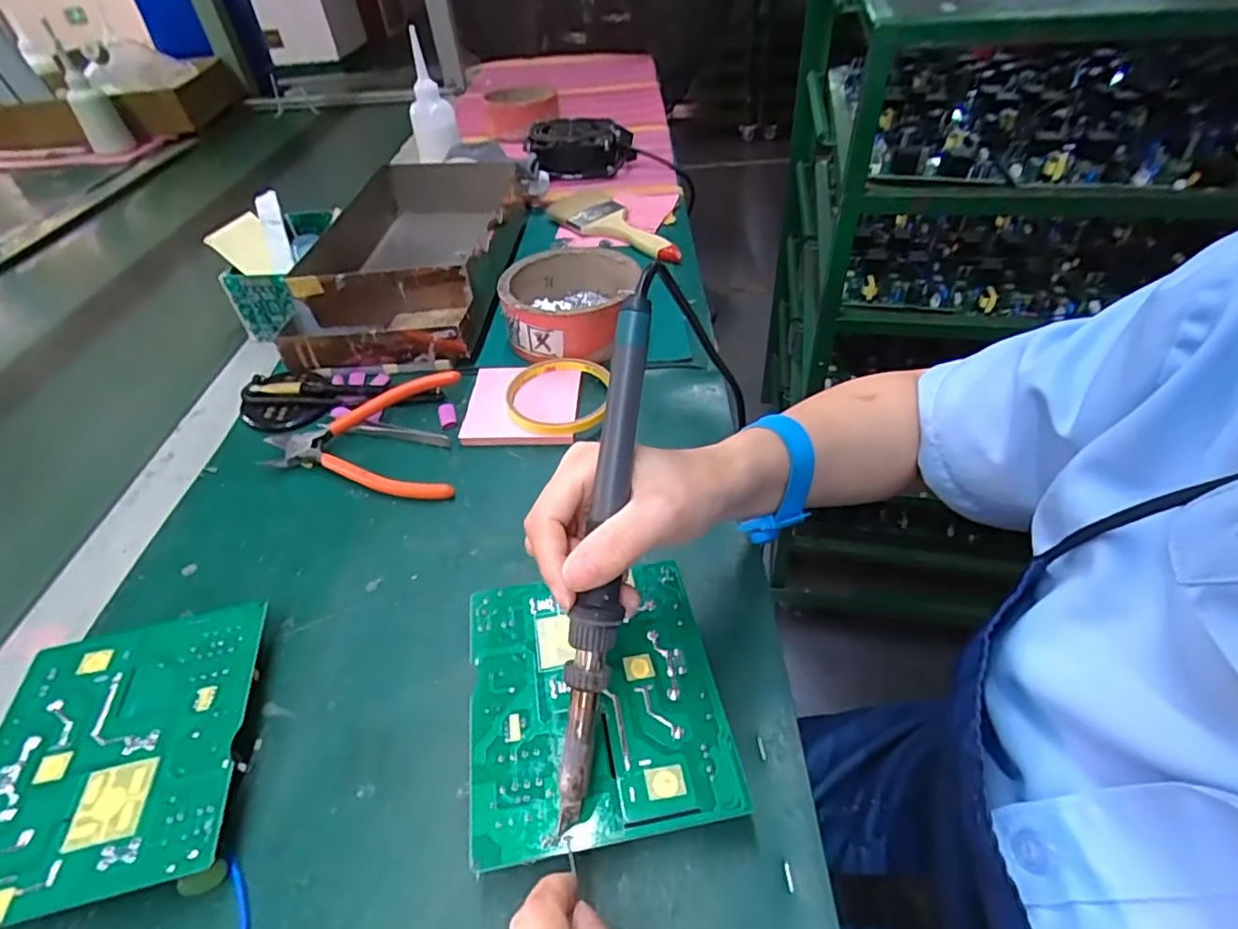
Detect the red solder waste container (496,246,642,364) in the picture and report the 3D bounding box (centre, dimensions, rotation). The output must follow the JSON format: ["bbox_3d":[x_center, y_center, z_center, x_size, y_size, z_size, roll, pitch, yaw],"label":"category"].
[{"bbox_3d":[-0.041,-0.142,0.538,0.119,0.052,0.118,1,45,6],"label":"red solder waste container"}]

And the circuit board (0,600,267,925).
[{"bbox_3d":[-0.234,0.137,0.288,0.110,0.026,0.128,-13,45,-8],"label":"circuit board"}]

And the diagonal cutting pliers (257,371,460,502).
[{"bbox_3d":[-0.190,-0.016,0.448,0.137,0.022,0.118,-10,44,-4],"label":"diagonal cutting pliers"}]

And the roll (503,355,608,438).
[{"bbox_3d":[-0.047,-0.054,0.479,0.077,0.019,0.089,-2,44,4],"label":"roll"}]

